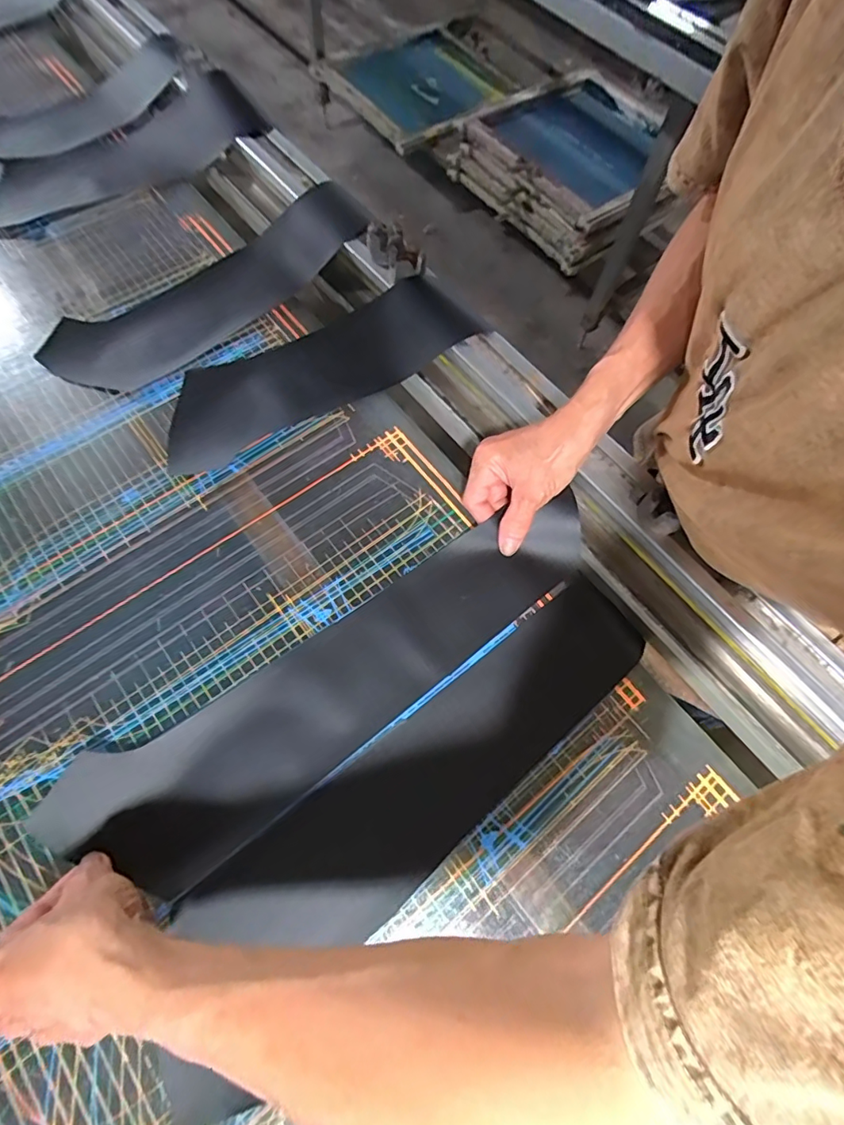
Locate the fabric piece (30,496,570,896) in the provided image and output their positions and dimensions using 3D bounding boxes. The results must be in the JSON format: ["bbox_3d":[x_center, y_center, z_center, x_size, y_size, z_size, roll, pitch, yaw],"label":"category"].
[{"bbox_3d":[-0.049,0.088,0.398,0.448,0.021,0.106,-31,74,-14],"label":"fabric piece"}]

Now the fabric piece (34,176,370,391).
[{"bbox_3d":[-0.226,-0.304,0.545,0.371,0.030,0.115,-40,74,-16],"label":"fabric piece"}]

